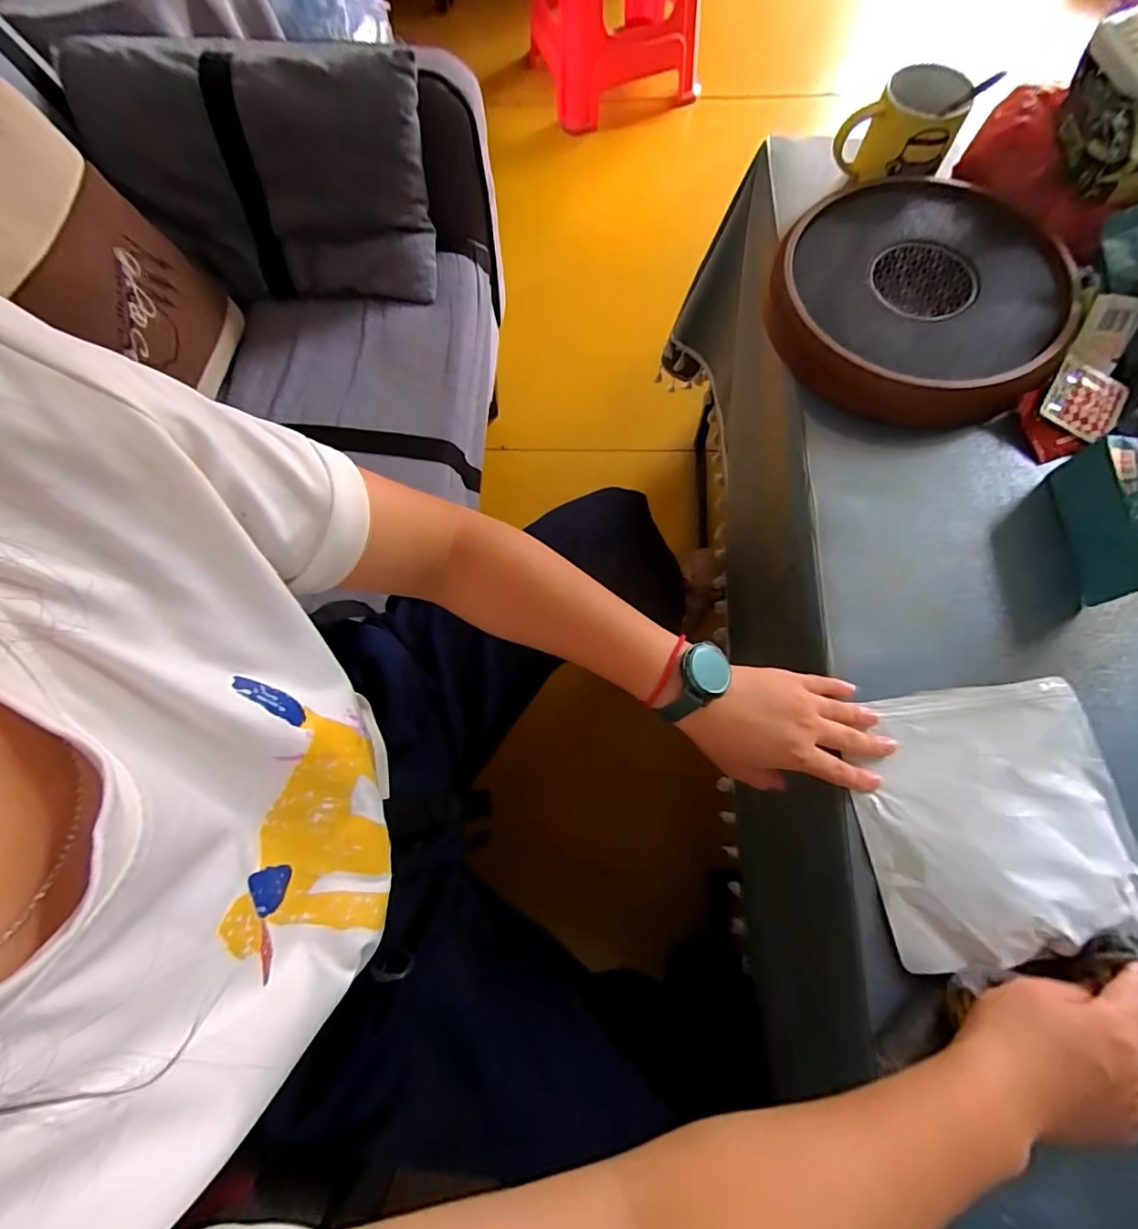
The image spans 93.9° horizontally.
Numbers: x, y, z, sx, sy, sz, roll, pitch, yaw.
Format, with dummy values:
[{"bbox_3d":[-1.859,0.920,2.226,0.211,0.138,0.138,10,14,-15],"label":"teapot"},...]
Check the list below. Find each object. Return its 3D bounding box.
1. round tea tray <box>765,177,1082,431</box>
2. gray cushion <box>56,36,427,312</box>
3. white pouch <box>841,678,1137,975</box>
[{"bbox_3d":[0.336,-0.311,0.518,0.251,0.051,0.254,-1,71,2],"label":"round tea tray"},{"bbox_3d":[-0.430,-0.625,0.771,0.450,0.288,0.060,-1,42,-1],"label":"gray cushion"},{"bbox_3d":[0.301,0.141,0.376,0.173,0.025,0.175,-7,71,0],"label":"white pouch"}]

